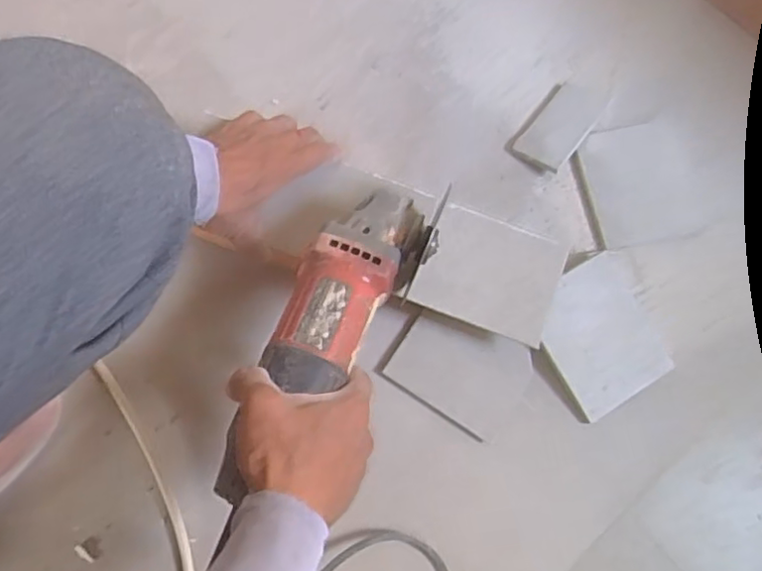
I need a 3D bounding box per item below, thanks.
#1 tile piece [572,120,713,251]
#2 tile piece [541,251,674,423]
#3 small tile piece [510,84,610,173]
[{"bbox_3d":[0.256,-0.101,0.618,0.118,0.008,0.118,-11,73,-3],"label":"tile piece"},{"bbox_3d":[0.195,0.044,0.565,0.101,0.008,0.119,-30,87,-9],"label":"tile piece"},{"bbox_3d":[0.180,-0.160,0.634,0.053,0.011,0.103,37,76,10],"label":"small tile piece"}]

